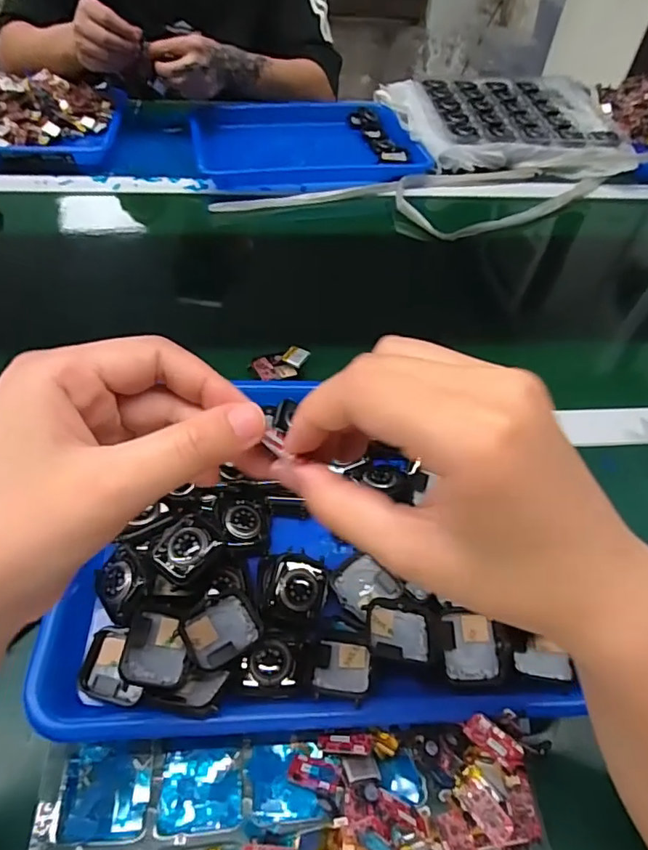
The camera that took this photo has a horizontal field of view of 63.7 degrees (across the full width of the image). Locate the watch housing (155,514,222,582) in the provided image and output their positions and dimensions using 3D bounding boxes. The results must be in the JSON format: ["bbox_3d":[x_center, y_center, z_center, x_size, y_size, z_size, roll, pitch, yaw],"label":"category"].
[{"bbox_3d":[-0.087,0.075,0.322,0.031,0.008,0.034,30,54,20],"label":"watch housing"}]

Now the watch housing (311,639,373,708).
[{"bbox_3d":[0.011,0.138,0.296,0.032,0.010,0.045,5,22,3],"label":"watch housing"}]

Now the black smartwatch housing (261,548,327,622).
[{"bbox_3d":[-0.018,0.101,0.328,0.040,0.013,0.041,2,50,-2],"label":"black smartwatch housing"}]

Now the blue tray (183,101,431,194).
[{"bbox_3d":[-0.027,-0.414,0.770,0.311,0.032,0.250,-8,51,-10],"label":"blue tray"}]

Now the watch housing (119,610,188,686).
[{"bbox_3d":[-0.092,0.121,0.288,0.032,0.009,0.041,25,41,-29],"label":"watch housing"}]

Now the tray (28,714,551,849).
[{"bbox_3d":[-0.014,0.210,0.258,0.258,0.031,0.101,-1,50,-4],"label":"tray"}]

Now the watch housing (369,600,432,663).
[{"bbox_3d":[0.045,0.121,0.309,0.037,0.009,0.034,7,50,2],"label":"watch housing"}]

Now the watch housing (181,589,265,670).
[{"bbox_3d":[-0.058,0.116,0.297,0.040,0.009,0.032,-29,57,-25],"label":"watch housing"}]

